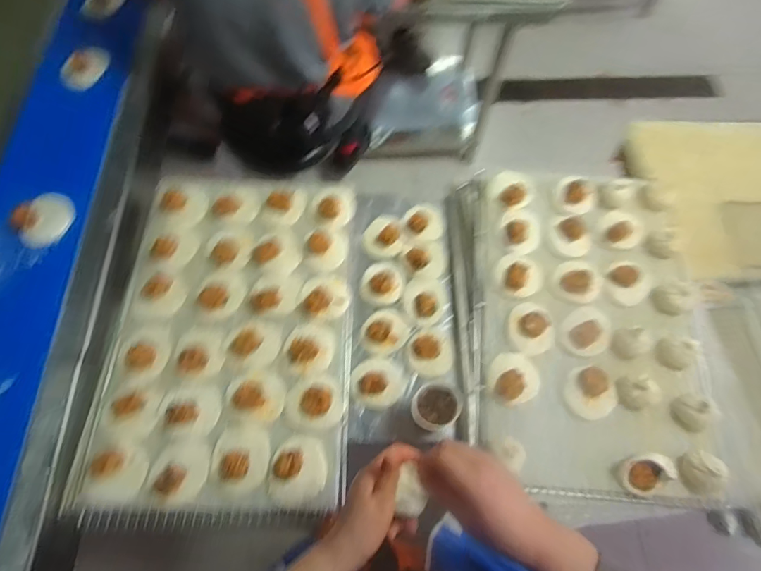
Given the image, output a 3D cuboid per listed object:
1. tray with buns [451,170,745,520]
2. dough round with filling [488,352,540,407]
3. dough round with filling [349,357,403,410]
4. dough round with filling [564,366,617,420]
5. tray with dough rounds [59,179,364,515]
[{"bbox_3d":[0.359,0.056,0.768,0.417,0.058,0.601,2,68,0],"label":"tray with buns"},{"bbox_3d":[0.217,0.153,0.711,0.078,0.030,0.080,0,68,-1],"label":"dough round with filling"},{"bbox_3d":[-0.006,0.169,0.753,0.087,0.018,0.089,0,68,-1],"label":"dough round with filling"},{"bbox_3d":[0.342,0.176,0.704,0.074,0.030,0.077,0,68,-1],"label":"dough round with filling"},{"bbox_3d":[-0.268,0.073,0.753,0.426,0.040,0.609,1,68,-1],"label":"tray with dough rounds"}]

